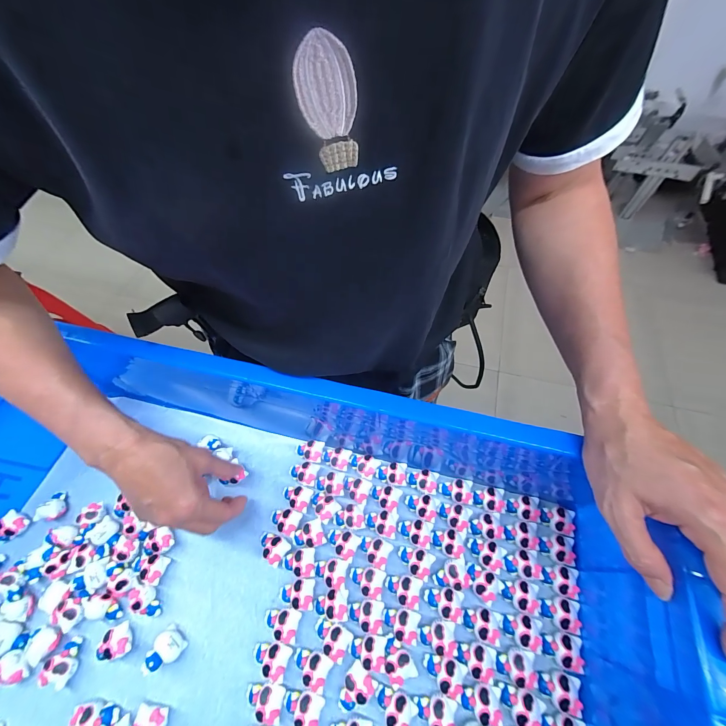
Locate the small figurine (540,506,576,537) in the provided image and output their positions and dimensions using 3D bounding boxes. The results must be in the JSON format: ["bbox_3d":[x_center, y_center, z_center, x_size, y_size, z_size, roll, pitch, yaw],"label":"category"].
[{"bbox_3d":[0.205,0.164,0.347,0.030,0.012,0.025,10,59,10],"label":"small figurine"}]

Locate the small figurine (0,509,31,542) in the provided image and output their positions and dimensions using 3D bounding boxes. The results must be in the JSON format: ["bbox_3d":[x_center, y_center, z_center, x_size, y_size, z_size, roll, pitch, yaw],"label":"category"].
[{"bbox_3d":[-0.397,0.182,0.372,0.023,0.017,0.030,3,58,6],"label":"small figurine"}]

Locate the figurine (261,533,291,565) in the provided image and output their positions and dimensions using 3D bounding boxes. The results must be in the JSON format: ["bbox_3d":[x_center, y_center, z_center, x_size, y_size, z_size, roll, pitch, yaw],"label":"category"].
[{"bbox_3d":[-0.095,0.196,0.351,0.034,0.021,0.024,18,61,15],"label":"figurine"}]

